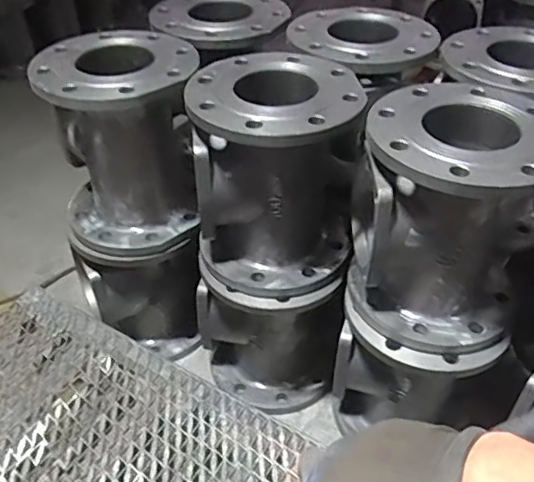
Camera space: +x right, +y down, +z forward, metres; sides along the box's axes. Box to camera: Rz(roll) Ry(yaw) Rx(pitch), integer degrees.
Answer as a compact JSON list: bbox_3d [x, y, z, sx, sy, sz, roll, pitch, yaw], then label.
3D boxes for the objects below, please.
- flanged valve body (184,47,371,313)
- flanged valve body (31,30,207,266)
[{"bbox_3d":[0.015,-0.088,0.776,0.209,0.263,0.243,5,40,4],"label":"flanged valve body"},{"bbox_3d":[-0.199,-0.138,0.827,0.203,0.254,0.207,0,40,-2],"label":"flanged valve body"}]

